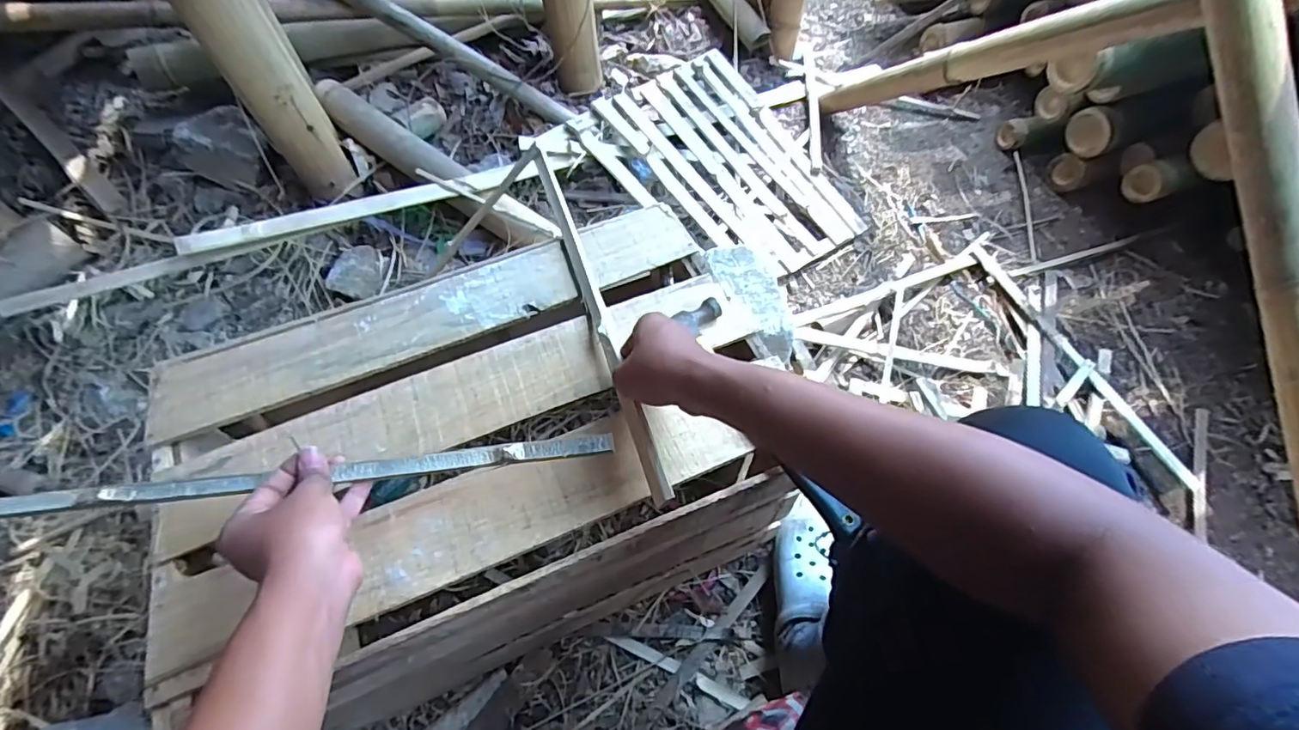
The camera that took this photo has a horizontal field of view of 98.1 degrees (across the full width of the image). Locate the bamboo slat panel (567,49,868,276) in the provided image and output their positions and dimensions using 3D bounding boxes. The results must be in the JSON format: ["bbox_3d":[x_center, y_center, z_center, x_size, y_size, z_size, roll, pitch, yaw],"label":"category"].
[{"bbox_3d":[0.150,-0.389,1.128,0.367,0.033,0.508,-37,81,-20],"label":"bamboo slat panel"}]

